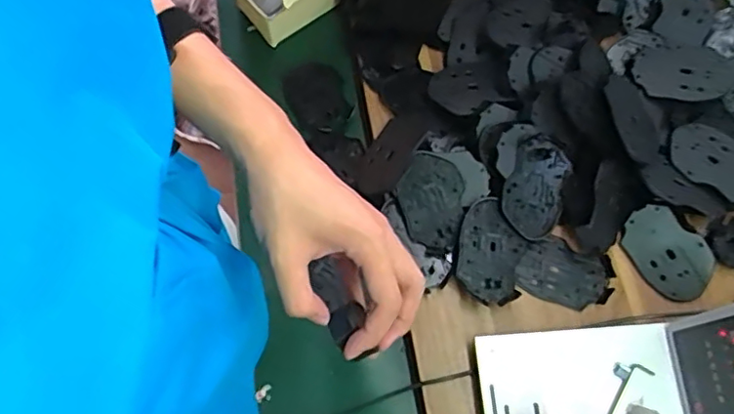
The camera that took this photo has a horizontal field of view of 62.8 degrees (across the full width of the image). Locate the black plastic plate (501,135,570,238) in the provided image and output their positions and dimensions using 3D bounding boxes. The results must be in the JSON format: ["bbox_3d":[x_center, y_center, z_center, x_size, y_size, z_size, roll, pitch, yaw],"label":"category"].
[{"bbox_3d":[0.194,-0.022,0.689,0.071,0.010,0.111,8,92,-12],"label":"black plastic plate"}]

